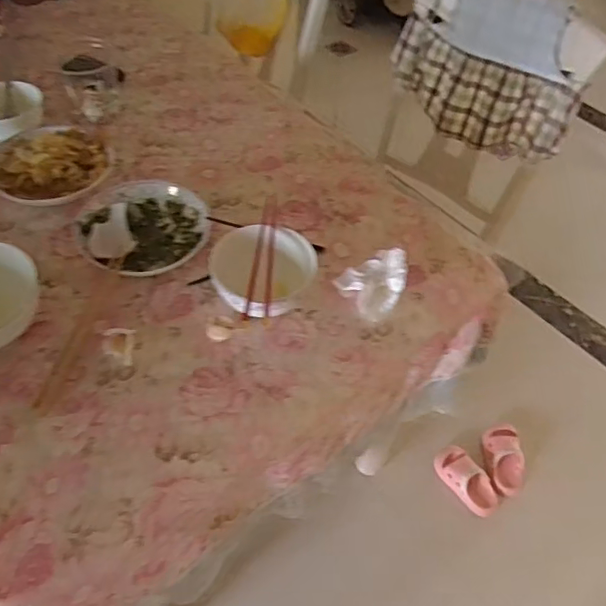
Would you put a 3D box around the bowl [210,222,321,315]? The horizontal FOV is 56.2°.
[{"bbox_3d":[-0.058,-0.032,0.758,0.122,0.075,0.142,29,54,17],"label":"bowl"}]

